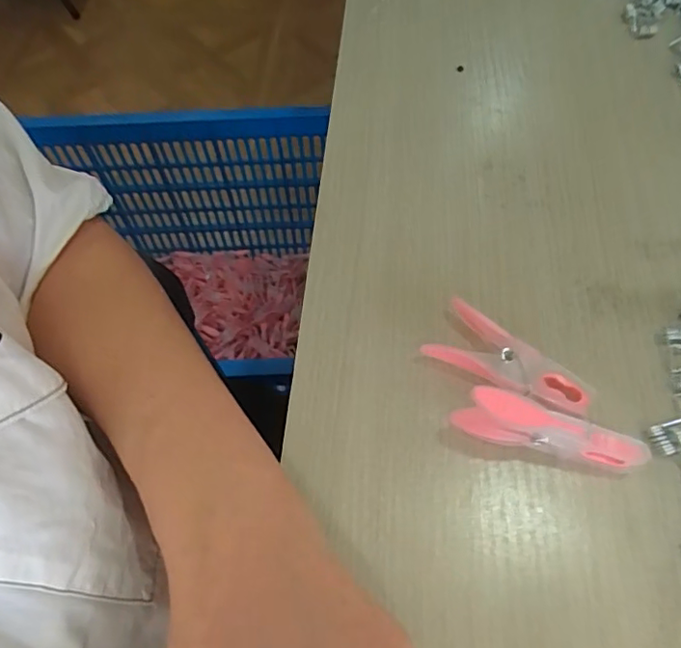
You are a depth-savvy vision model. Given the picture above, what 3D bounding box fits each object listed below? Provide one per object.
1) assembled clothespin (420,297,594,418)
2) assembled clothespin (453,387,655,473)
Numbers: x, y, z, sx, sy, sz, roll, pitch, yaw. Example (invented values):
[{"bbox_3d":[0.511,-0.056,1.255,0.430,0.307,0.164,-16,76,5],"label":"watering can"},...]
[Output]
[{"bbox_3d":[0.081,0.020,0.267,0.076,0.011,0.031,30,65,18],"label":"assembled clothespin"},{"bbox_3d":[0.091,0.046,0.240,0.079,0.035,0.012,15,61,10],"label":"assembled clothespin"}]

